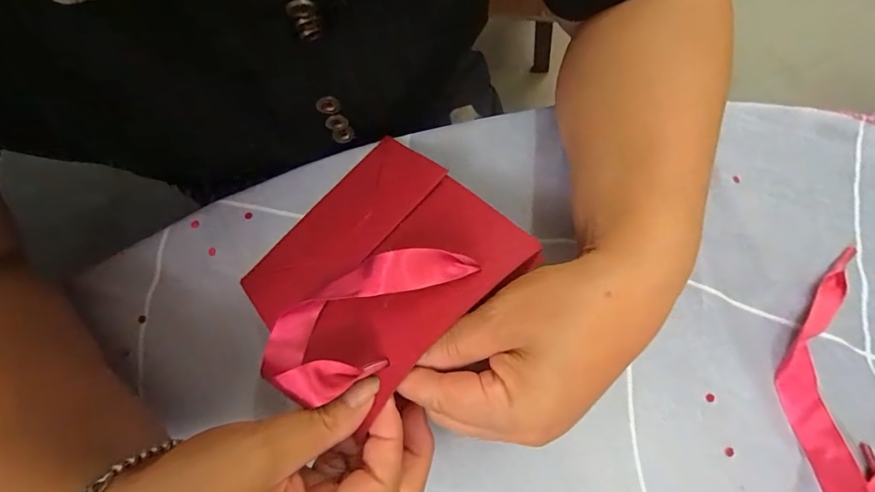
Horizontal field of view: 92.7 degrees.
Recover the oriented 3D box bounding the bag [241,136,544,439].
[{"bbox_3d":[-0.042,0.006,0.235,0.140,0.028,0.134,-42,52,-13],"label":"bag"}]

